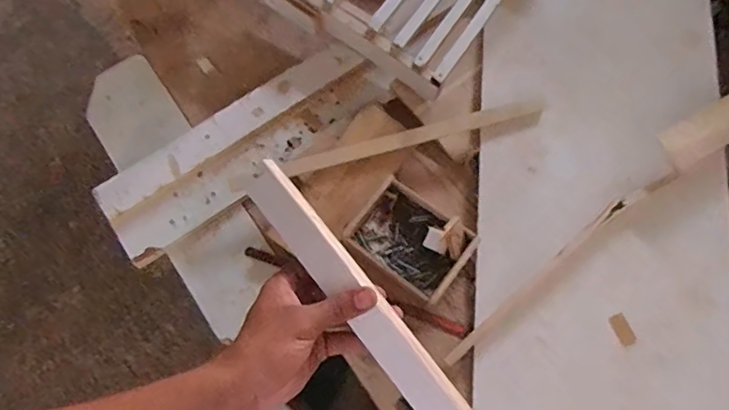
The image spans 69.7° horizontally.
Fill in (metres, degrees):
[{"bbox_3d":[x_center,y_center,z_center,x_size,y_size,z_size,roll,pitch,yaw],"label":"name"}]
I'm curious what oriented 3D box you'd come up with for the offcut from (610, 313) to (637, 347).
[{"bbox_3d":[0.318,0.154,0.642,0.018,0.004,0.039,-22,75,-5],"label":"offcut"}]

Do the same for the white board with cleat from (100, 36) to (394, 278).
[{"bbox_3d":[-0.160,-0.083,0.723,0.409,0.033,0.118,-35,76,-8],"label":"white board with cleat"}]

